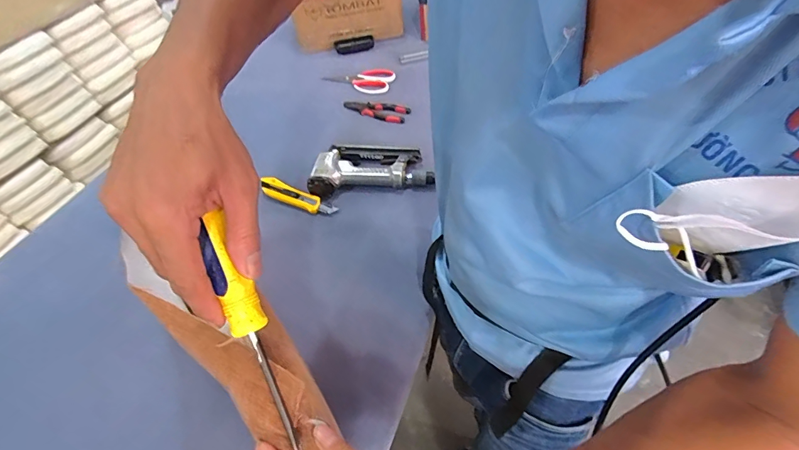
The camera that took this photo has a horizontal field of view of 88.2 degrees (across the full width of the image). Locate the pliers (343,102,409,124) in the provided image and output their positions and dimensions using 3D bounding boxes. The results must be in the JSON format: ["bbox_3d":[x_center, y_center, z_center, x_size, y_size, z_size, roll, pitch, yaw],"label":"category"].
[{"bbox_3d":[-0.054,-0.259,0.930,0.155,0.020,0.049,13,50,18],"label":"pliers"}]

